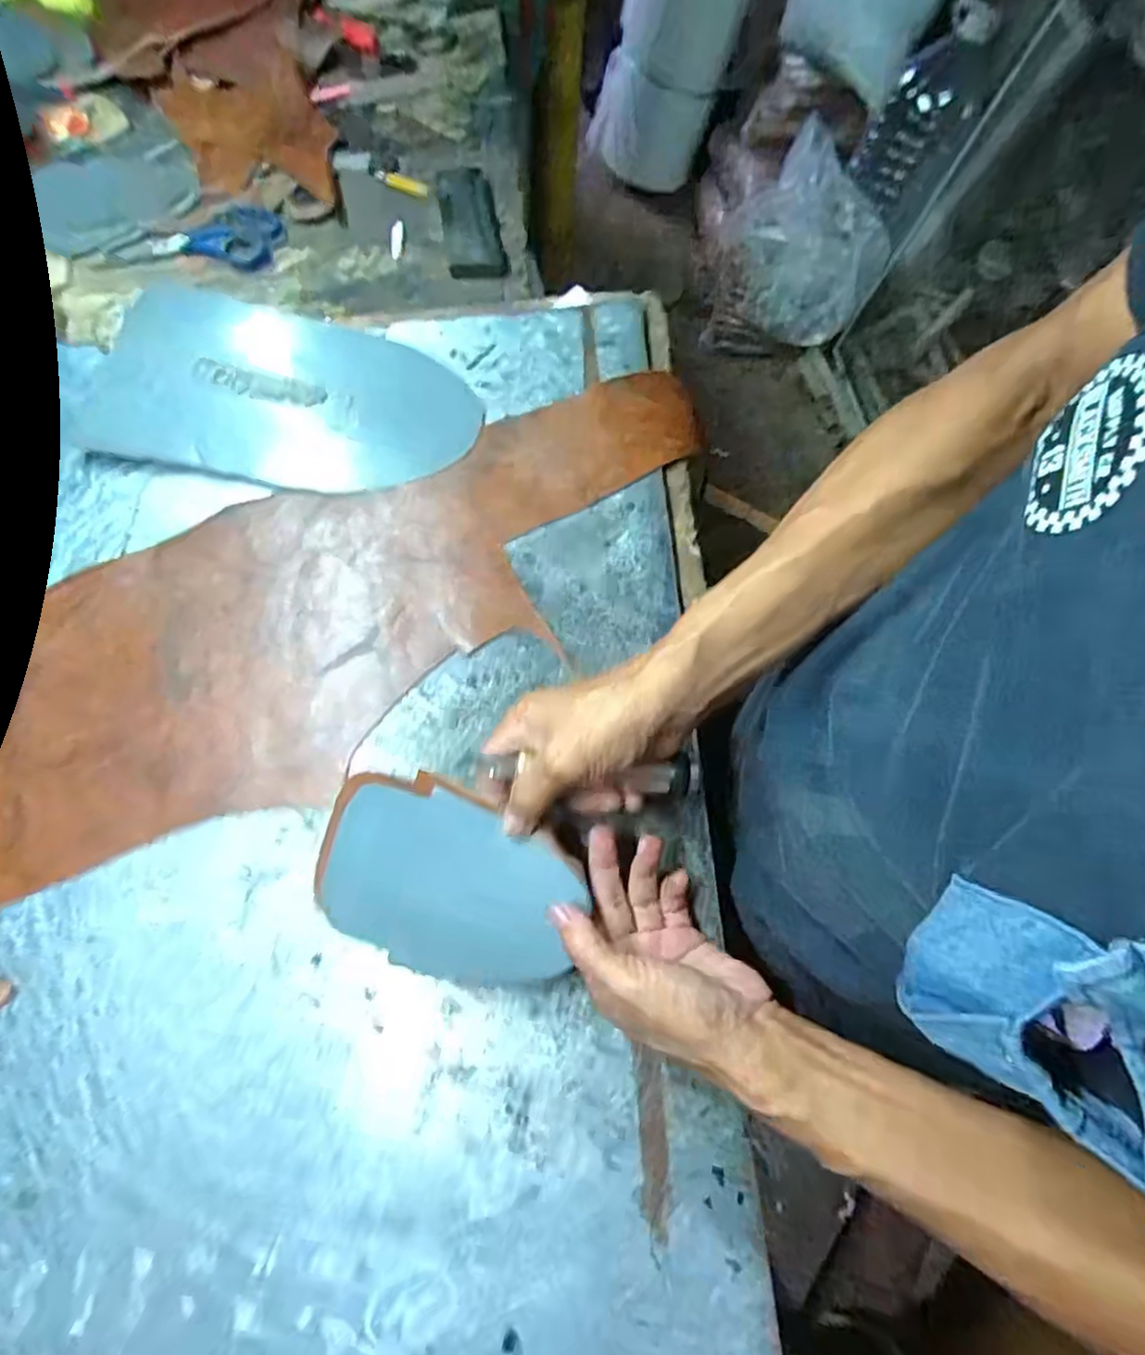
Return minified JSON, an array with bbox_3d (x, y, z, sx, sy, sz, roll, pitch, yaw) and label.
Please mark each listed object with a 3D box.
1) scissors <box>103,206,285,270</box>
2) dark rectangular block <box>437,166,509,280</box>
[{"bbox_3d":[-0.361,-0.410,0.664,0.165,0.017,0.069,-15,65,-2],"label":"scissors"},{"bbox_3d":[-0.099,-0.443,0.668,0.055,0.017,0.149,-8,70,-7],"label":"dark rectangular block"}]

